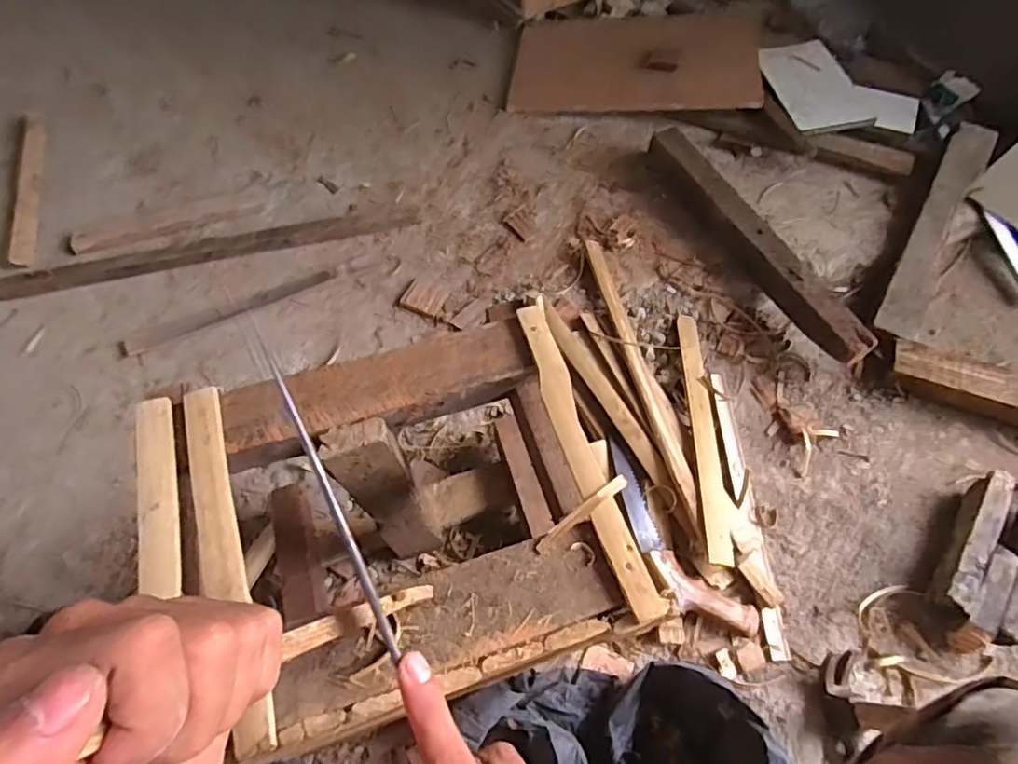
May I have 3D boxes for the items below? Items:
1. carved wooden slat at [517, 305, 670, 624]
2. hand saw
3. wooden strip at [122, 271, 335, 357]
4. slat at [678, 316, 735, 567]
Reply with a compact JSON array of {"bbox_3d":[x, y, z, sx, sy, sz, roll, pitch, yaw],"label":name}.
[{"bbox_3d":[0.053,0.046,0.435,0.027,0.011,0.253,-16,64,-8],"label":"carved wooden slat"},{"bbox_3d":[0.200,0.206,0.751,0.084,0.054,0.288,-34,68,-16],"label":"hand saw"},{"bbox_3d":[-0.432,-0.113,0.912,0.319,0.010,0.026,-25,65,-12],"label":"wooden strip"},{"bbox_3d":[0.270,0.061,0.810,0.039,0.008,0.378,13,57,-13],"label":"slat"}]

